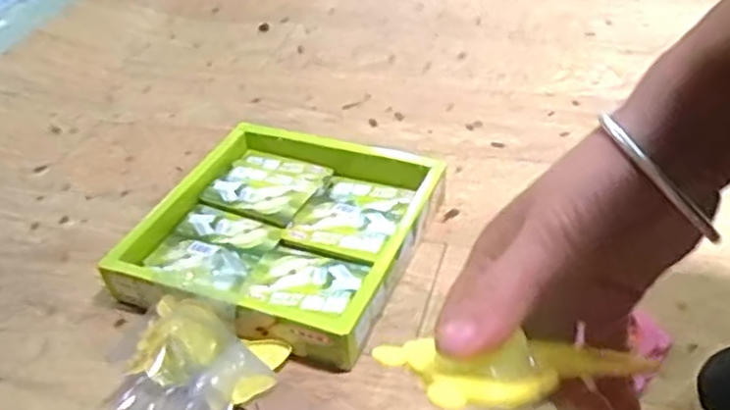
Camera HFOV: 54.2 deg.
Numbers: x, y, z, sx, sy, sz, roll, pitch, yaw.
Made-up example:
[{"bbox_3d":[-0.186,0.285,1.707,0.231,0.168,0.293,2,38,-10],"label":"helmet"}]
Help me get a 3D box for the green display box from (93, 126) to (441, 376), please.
[{"bbox_3d":[-0.059,0.015,0.579,0.206,0.039,0.216,14,41,22],"label":"green display box"}]

